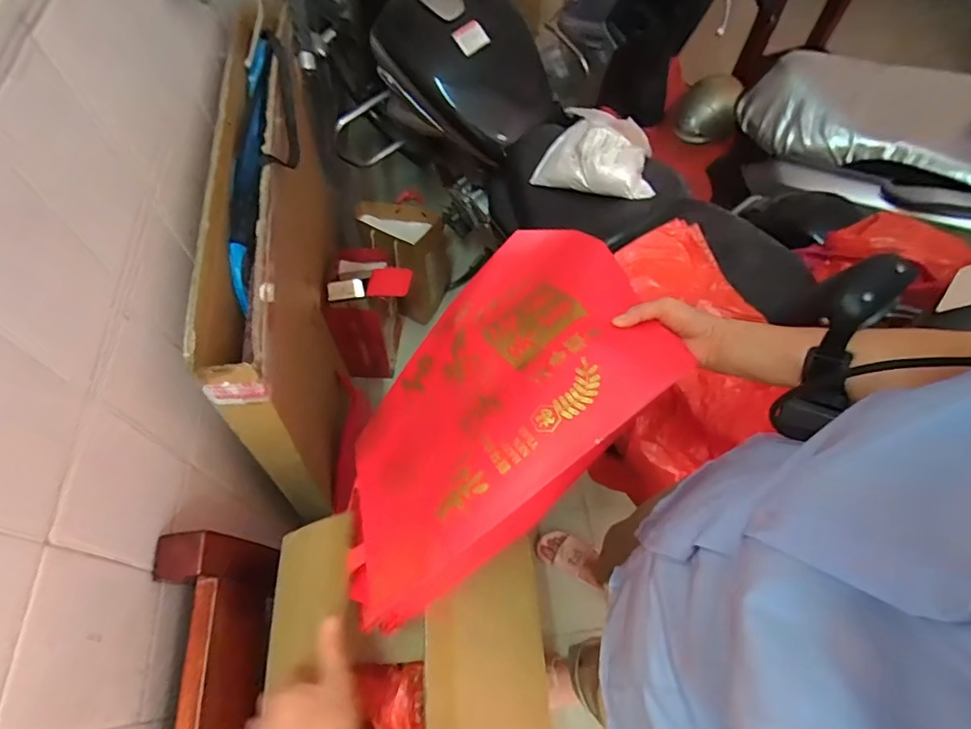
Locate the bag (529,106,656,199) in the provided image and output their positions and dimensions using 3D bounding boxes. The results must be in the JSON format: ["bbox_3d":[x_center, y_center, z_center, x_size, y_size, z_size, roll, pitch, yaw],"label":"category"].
[{"bbox_3d":[0.264,-0.472,1.106,0.249,0.116,0.196,26,62,12],"label":"bag"}]

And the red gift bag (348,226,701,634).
[{"bbox_3d":[-0.004,0.044,0.608,0.447,0.061,0.327,-42,40,6],"label":"red gift bag"}]

